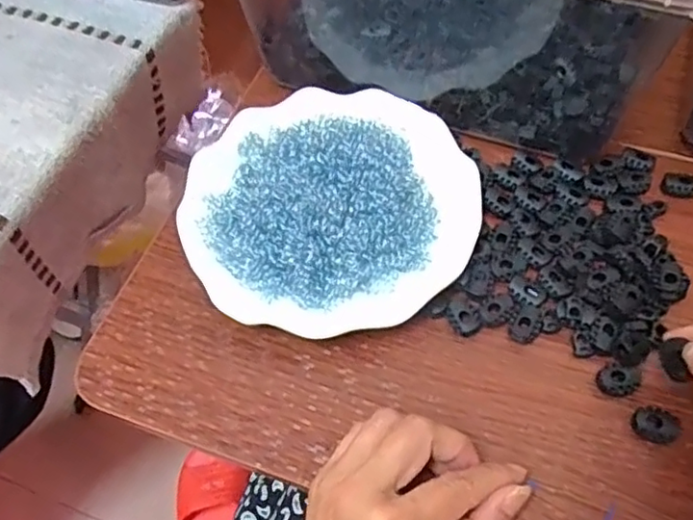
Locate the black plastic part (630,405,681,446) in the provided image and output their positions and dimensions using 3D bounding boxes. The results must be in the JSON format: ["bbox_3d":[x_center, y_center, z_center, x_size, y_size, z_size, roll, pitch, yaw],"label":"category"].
[{"bbox_3d":[0.163,0.087,0.324,0.022,0.012,0.016,11,60,9],"label":"black plastic part"}]

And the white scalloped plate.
[{"bbox_3d":[-0.009,-0.037,0.389,0.177,0.034,0.172,-1,59,2],"label":"white scalloped plate"}]

